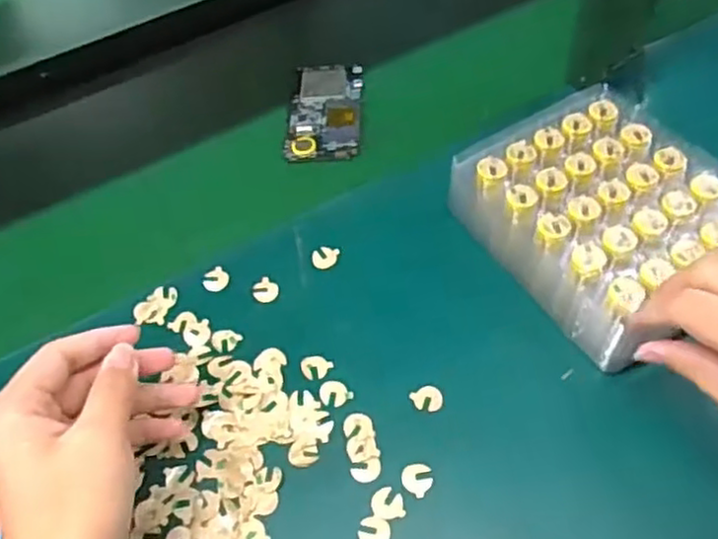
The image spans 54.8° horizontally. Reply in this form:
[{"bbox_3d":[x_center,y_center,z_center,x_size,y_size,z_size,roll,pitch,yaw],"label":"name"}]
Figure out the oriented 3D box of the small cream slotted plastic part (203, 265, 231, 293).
[{"bbox_3d":[-0.105,0.007,0.505,0.019,0.004,0.020,-34,58,-19],"label":"small cream slotted plastic part"}]

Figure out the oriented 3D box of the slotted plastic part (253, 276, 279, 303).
[{"bbox_3d":[-0.066,0.015,0.495,0.019,0.004,0.018,-2,54,3],"label":"slotted plastic part"}]

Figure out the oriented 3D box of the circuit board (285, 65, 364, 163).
[{"bbox_3d":[-0.029,-0.143,0.617,0.063,0.009,0.125,-1,54,4],"label":"circuit board"}]

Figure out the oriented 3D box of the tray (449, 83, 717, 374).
[{"bbox_3d":[0.166,-0.039,0.472,0.146,0.051,0.173,-29,57,-15],"label":"tray"}]

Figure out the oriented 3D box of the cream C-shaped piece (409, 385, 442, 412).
[{"bbox_3d":[0.043,0.081,0.435,0.018,0.004,0.017,-27,56,-14],"label":"cream C-shaped piece"}]

